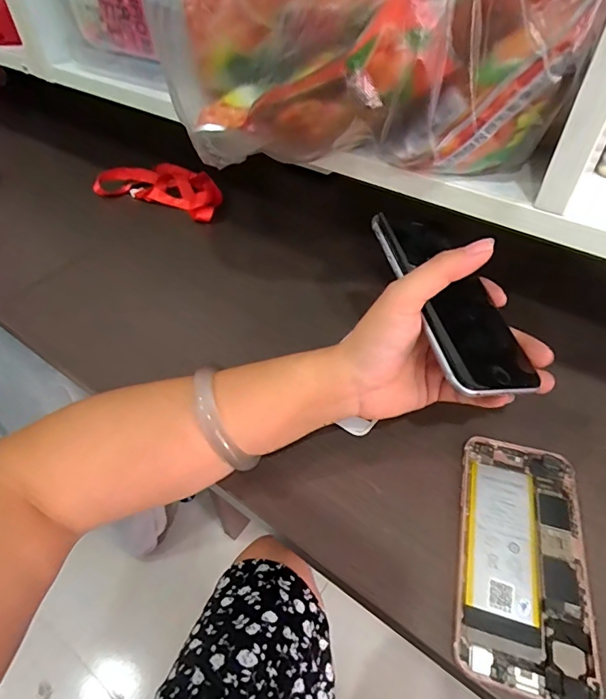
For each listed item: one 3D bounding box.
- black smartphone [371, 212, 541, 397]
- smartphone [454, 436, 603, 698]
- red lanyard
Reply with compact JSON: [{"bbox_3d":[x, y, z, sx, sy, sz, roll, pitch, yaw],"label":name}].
[{"bbox_3d":[0.091,-0.032,0.270,0.065,0.009,0.133,-4,55,-24],"label":"black smartphone"},{"bbox_3d":[0.123,0.113,0.252,0.065,0.005,0.136,12,50,11],"label":"smartphone"},{"bbox_3d":[-0.160,-0.193,0.531,0.154,0.028,0.081,17,51,17],"label":"red lanyard"}]

